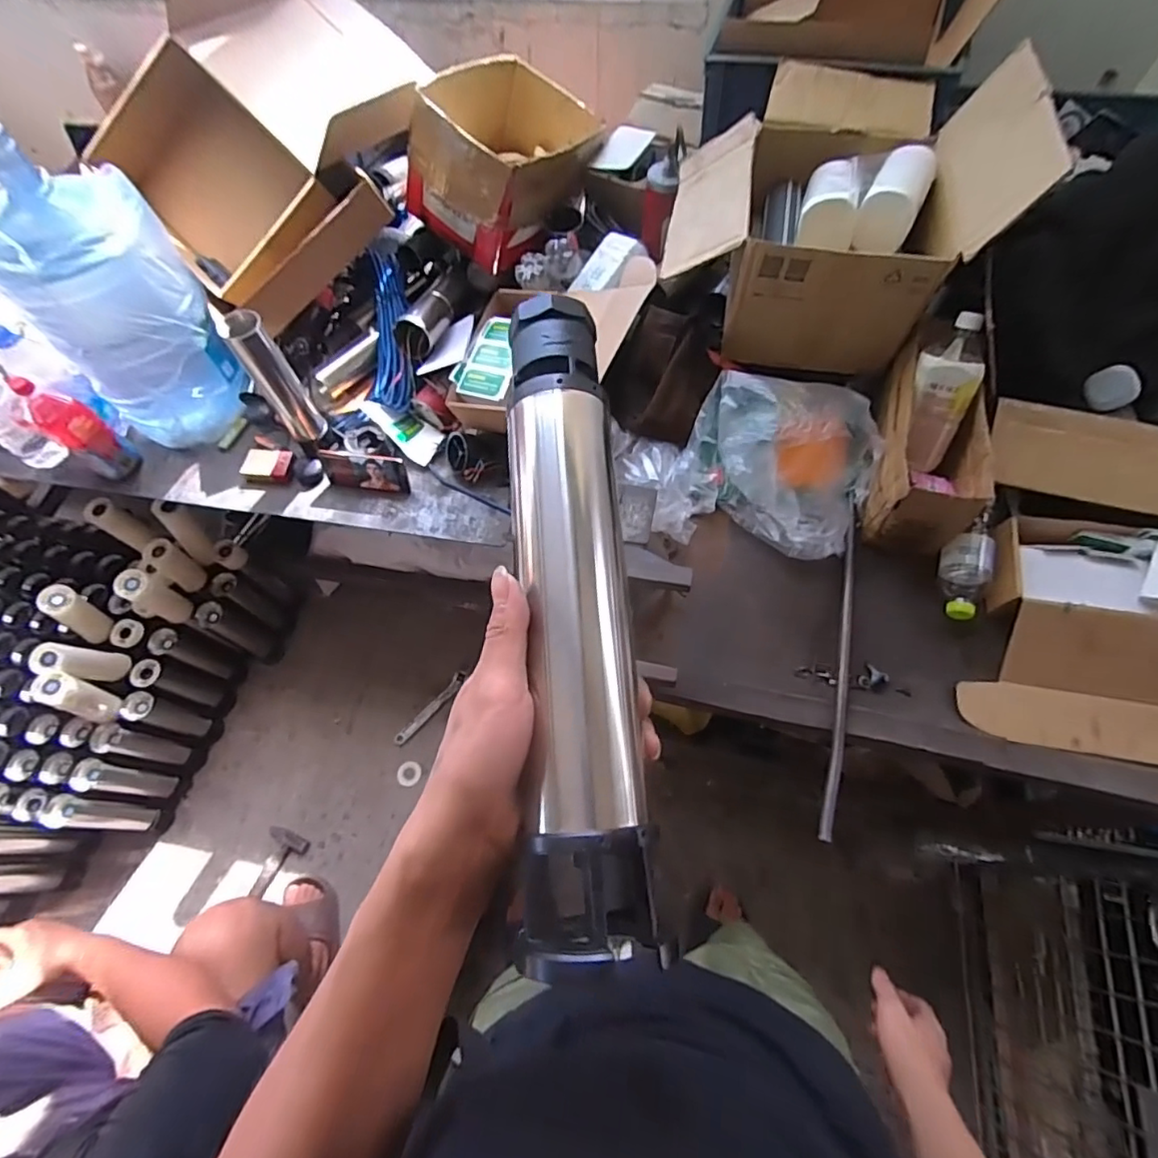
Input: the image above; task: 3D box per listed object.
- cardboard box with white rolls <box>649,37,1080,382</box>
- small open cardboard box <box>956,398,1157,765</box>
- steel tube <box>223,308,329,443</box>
[{"bbox_3d":[0.361,-0.587,0.853,0.415,0.275,0.415,10,65,5],"label":"cardboard box with white rolls"},{"bbox_3d":[0.699,0.003,0.751,0.324,0.149,0.436,9,65,5],"label":"small open cardboard box"},{"bbox_3d":[-0.521,-0.340,0.995,0.064,0.238,0.062,-37,70,-15],"label":"steel tube"}]

